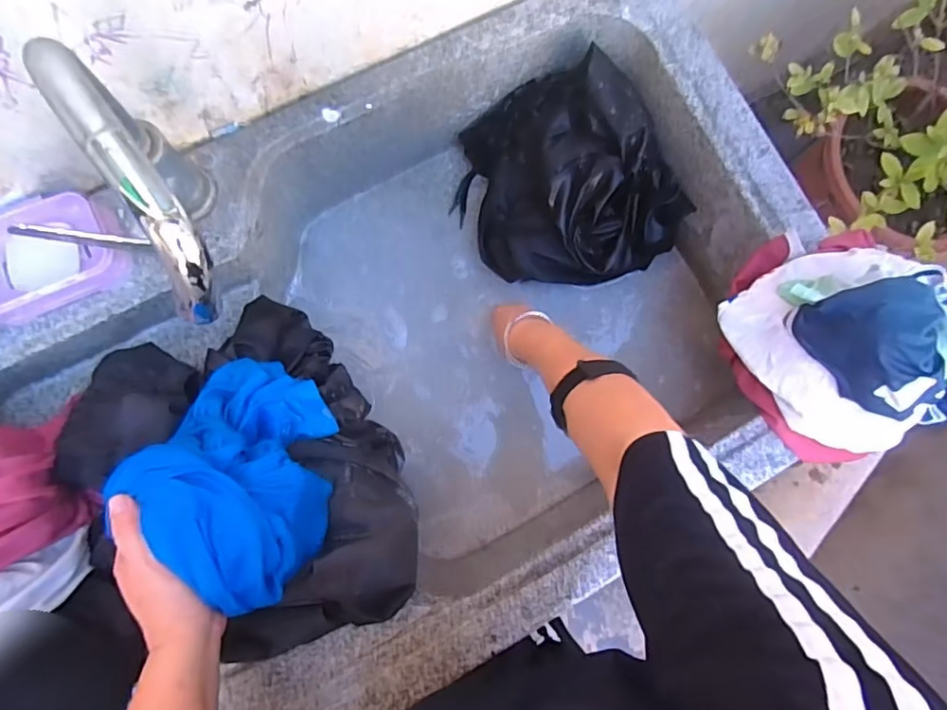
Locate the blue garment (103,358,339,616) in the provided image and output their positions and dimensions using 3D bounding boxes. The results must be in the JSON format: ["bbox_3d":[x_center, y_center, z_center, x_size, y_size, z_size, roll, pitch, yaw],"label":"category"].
[{"bbox_3d":[-0.174,0.089,0.428,0.147,0.085,0.153,32,80,0],"label":"blue garment"}]

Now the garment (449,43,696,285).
[{"bbox_3d":[0.113,-0.211,0.670,0.215,0.155,0.256,-31,86,-9],"label":"garment"}]

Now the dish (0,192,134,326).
[{"bbox_3d":[-0.374,-0.085,0.483,0.123,0.030,0.081,-29,85,-8],"label":"dish"}]

